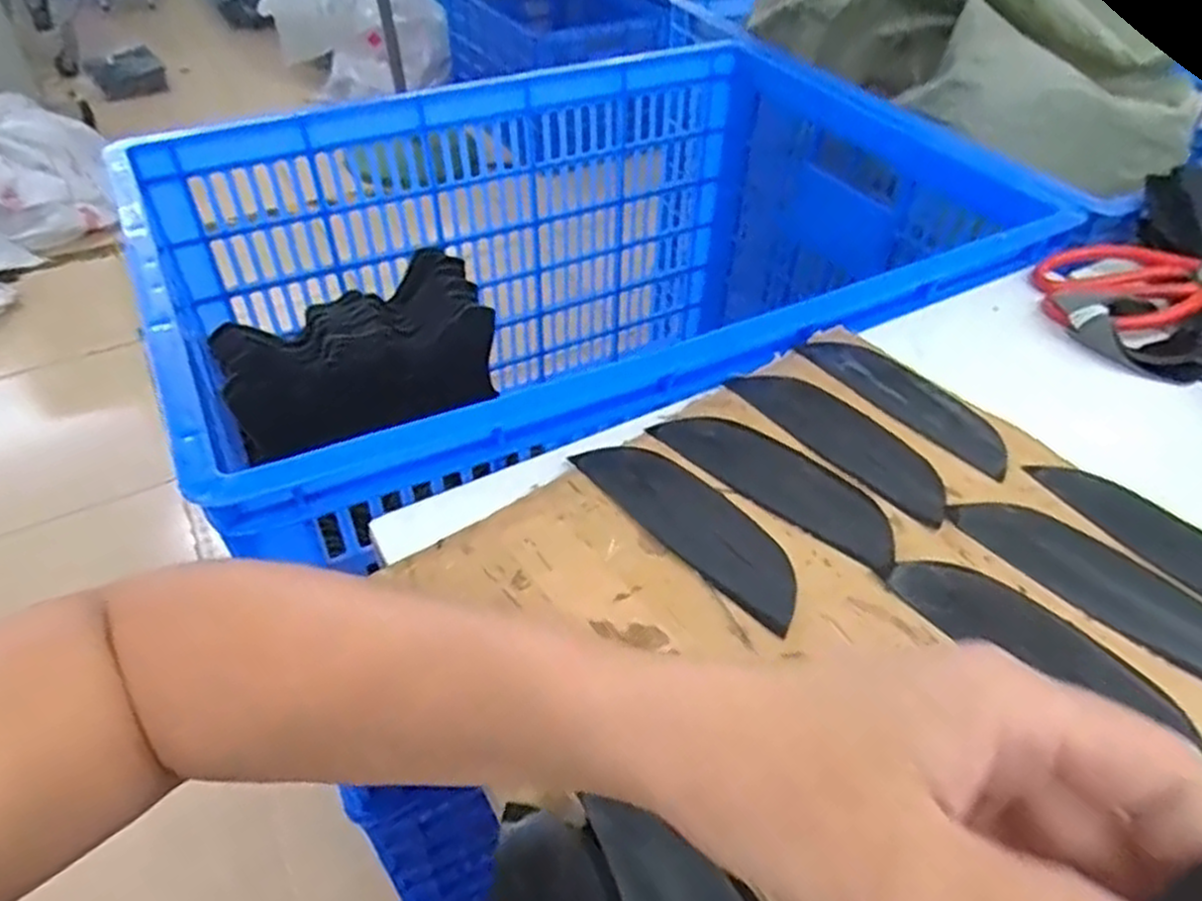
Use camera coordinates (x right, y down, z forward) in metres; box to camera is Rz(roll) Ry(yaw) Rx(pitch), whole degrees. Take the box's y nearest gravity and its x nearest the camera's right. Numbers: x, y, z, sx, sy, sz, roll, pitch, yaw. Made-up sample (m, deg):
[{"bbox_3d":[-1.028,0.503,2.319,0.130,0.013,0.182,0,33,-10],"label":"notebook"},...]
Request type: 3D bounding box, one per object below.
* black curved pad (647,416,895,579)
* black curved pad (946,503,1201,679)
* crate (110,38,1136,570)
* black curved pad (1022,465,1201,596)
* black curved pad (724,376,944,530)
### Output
[{"bbox_3d":[0.099,0.014,0.430,0.144,0.009,0.051,34,51,27],"label":"black curved pad"},{"bbox_3d":[0.248,0.064,0.383,0.054,0.005,0.145,-29,54,-30],"label":"black curved pad"},{"bbox_3d":[-0.001,-0.117,0.738,0.679,0.339,0.473,-20,48,-21],"label":"crate"},{"bbox_3d":[0.298,0.047,0.403,0.044,0.009,0.145,-24,51,-26],"label":"black curved pad"},{"bbox_3d":[0.142,-0.009,0.459,0.047,0.006,0.141,-29,53,-30],"label":"black curved pad"}]

